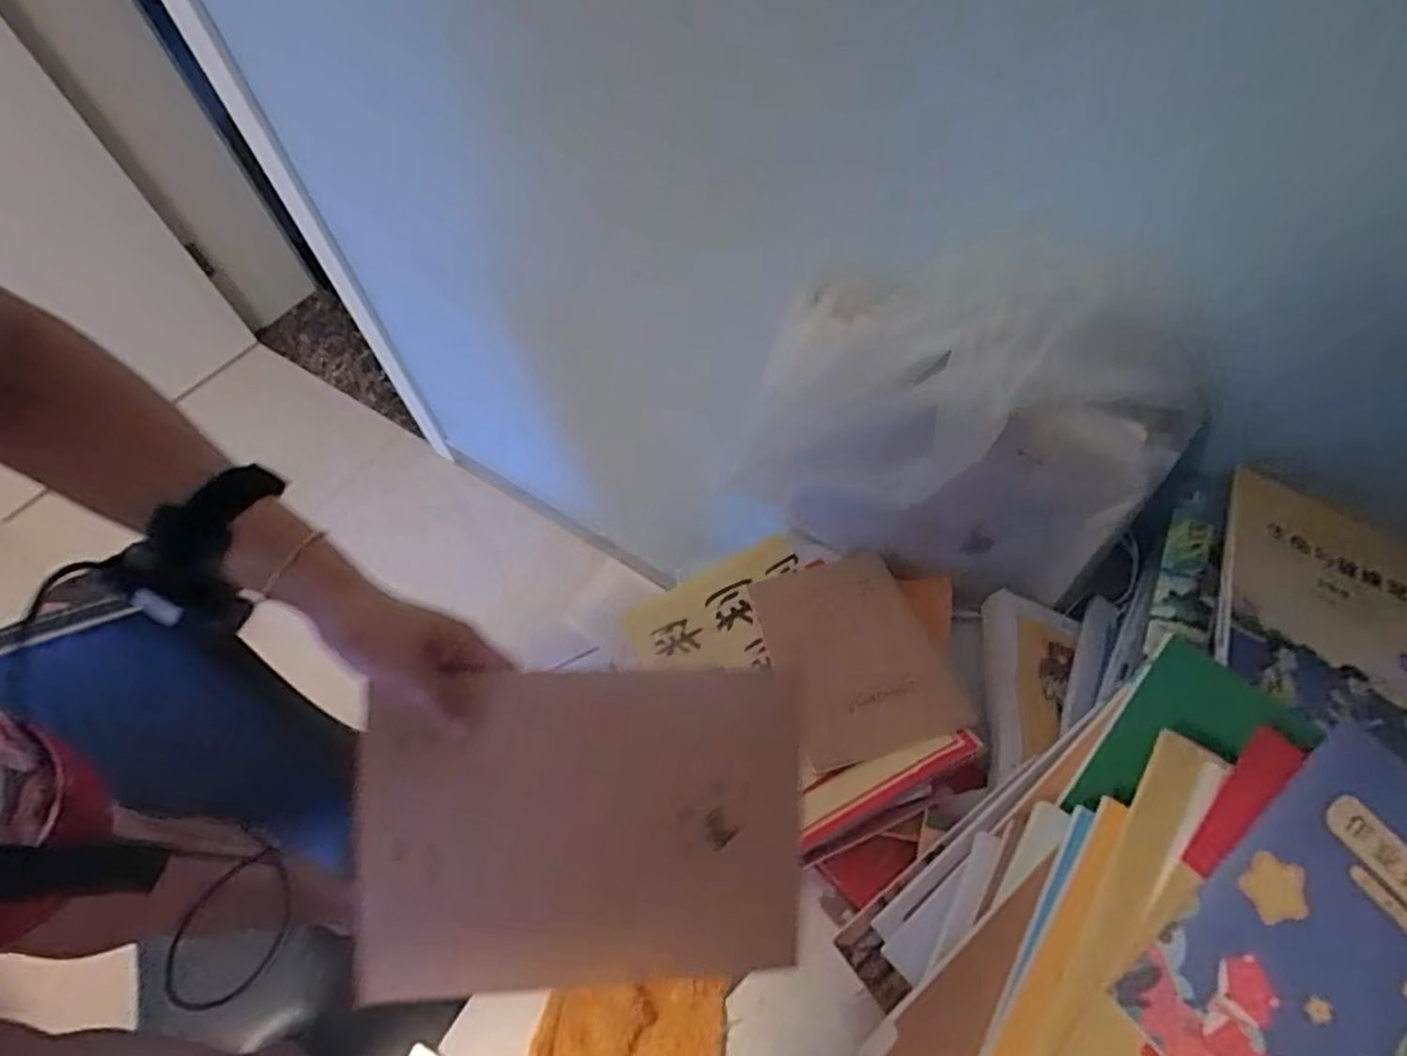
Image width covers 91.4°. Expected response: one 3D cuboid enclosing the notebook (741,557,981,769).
[{"bbox_3d":[0.133,0.112,0.628,0.138,0.008,0.208,-16,43,-3],"label":"notebook"}]

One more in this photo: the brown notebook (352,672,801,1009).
[{"bbox_3d":[-0.068,0.177,0.399,0.247,0.016,0.179,0,88,-7],"label":"brown notebook"}]

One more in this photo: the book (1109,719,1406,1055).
[{"bbox_3d":[0.333,0.222,0.353,0.216,0.011,0.140,-37,75,-10],"label":"book"}]

